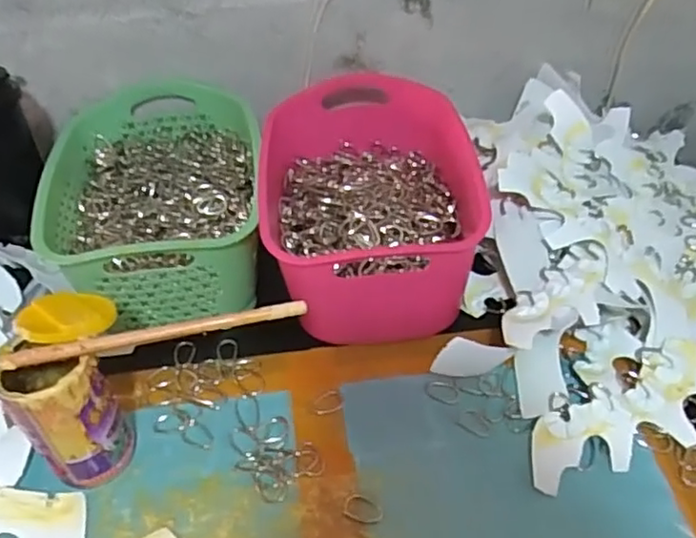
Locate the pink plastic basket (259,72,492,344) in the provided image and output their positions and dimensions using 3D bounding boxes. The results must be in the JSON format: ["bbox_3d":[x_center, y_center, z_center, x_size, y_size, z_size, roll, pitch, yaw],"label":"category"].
[{"bbox_3d":[0.017,-0.071,0.634,0.188,0.117,0.268,-4,47,-2],"label":"pink plastic basket"}]

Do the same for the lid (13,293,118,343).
[{"bbox_3d":[-0.200,0.032,0.457,0.059,0.013,0.062,4,31,-2],"label":"lid"}]

